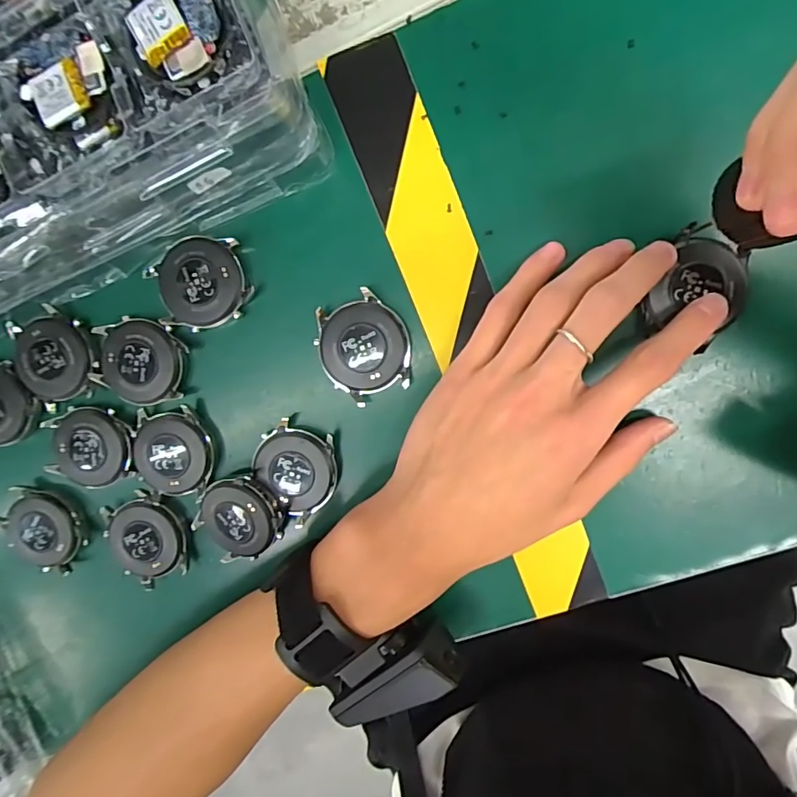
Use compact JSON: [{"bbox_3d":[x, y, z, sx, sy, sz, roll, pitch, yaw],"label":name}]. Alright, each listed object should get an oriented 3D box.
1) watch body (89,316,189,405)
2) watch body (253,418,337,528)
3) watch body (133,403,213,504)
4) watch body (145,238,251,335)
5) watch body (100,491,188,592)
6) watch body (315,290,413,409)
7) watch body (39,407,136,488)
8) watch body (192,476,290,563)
[{"bbox_3d":[-0.140,-0.019,0.268,0.048,0.013,0.043,7,99,7],"label":"watch body"},{"bbox_3d":[-0.053,0.037,0.266,0.046,0.010,0.046,1,98,7],"label":"watch body"},{"bbox_3d":[-0.124,0.030,0.274,0.042,0.008,0.048,0,98,8],"label":"watch body"},{"bbox_3d":[-0.103,-0.059,0.256,0.047,0.010,0.044,-13,96,9],"label":"watch body"},{"bbox_3d":[-0.145,0.081,0.286,0.048,0.013,0.051,1,98,7],"label":"watch body"},{"bbox_3d":[-0.017,-0.025,0.252,0.045,0.008,0.049,-21,95,10],"label":"watch body"},{"bbox_3d":[-0.171,0.027,0.282,0.053,0.014,0.043,0,97,7],"label":"watch body"},{"bbox_3d":[-0.087,0.065,0.273,0.050,0.015,0.045,-37,93,27],"label":"watch body"}]

